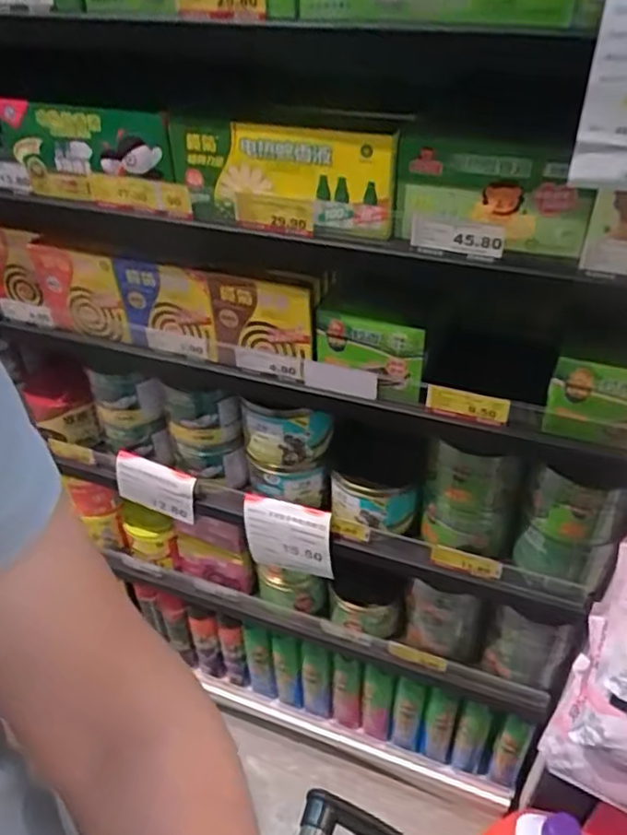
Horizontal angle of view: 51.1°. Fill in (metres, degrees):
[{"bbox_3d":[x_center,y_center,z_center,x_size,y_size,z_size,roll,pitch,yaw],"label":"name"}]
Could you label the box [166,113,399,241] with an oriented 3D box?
[{"bbox_3d":[-0.036,-0.266,0.717,0.261,0.103,0.047,15,42,20],"label":"box"}]

